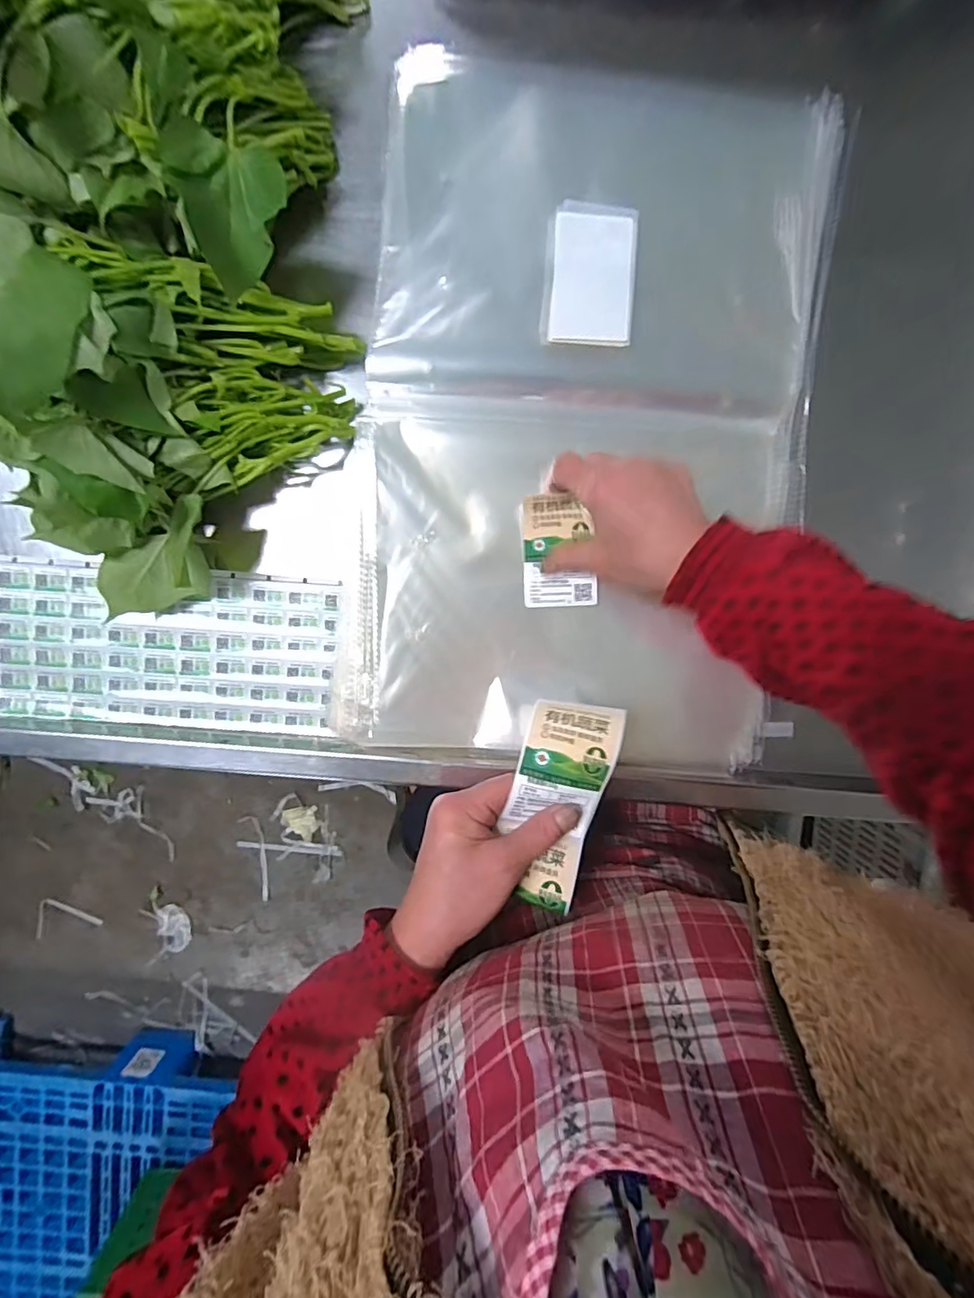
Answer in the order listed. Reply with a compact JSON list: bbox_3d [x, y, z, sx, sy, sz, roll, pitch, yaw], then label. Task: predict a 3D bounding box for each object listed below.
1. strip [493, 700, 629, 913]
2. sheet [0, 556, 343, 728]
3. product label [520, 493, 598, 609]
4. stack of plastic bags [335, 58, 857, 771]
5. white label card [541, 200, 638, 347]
[{"bbox_3d":[0.047,0.098,0.333,0.062,0.021,0.127,10,88,-1],"label":"strip"},{"bbox_3d":[-0.254,-0.002,0.420,0.268,0.008,0.121,3,95,-2],"label":"sheet"},{"bbox_3d":[0.054,-0.074,0.397,0.054,0.009,0.084,-2,106,10],"label":"product label"},{"bbox_3d":[0.076,-0.164,0.390,0.328,0.022,0.491,5,95,-1],"label":"stack of plastic bags"},{"bbox_3d":[0.075,-0.271,0.379,0.063,0.006,0.098,5,91,3],"label":"white label card"}]

